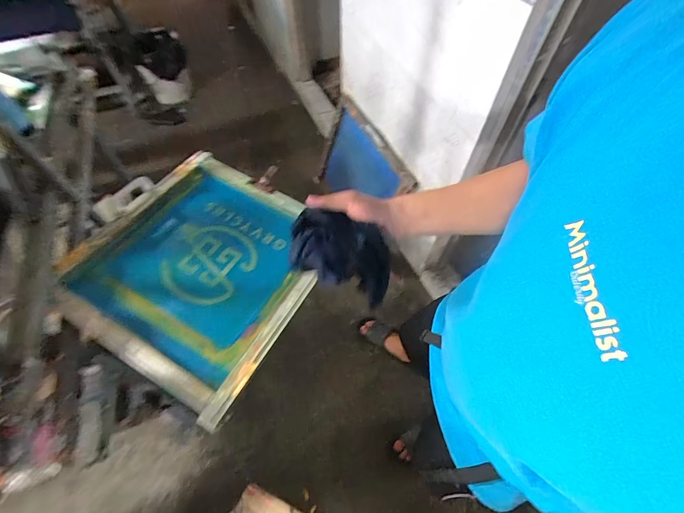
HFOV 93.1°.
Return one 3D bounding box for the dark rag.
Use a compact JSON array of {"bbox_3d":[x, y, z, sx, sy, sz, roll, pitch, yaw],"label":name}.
[{"bbox_3d":[-0.003,0.002,0.481,0.147,0.100,0.078,10,60,7],"label":"dark rag"}]

